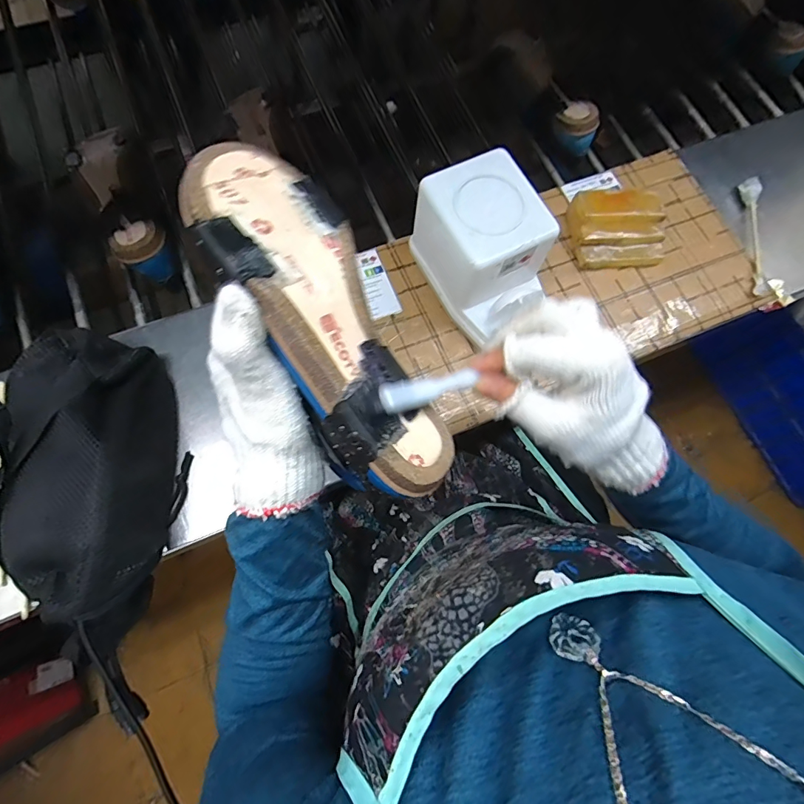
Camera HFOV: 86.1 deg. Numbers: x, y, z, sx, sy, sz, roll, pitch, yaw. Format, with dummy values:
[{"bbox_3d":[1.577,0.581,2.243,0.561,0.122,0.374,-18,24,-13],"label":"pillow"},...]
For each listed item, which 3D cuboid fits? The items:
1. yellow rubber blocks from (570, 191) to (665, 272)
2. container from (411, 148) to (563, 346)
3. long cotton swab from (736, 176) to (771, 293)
[{"bbox_3d":[0.248,-0.196,0.489,0.098,0.043,0.076,-5,74,-3],"label":"yellow rubber blocks"},{"bbox_3d":[0.083,-0.149,0.438,0.101,0.106,0.140,-28,76,-9],"label":"container"},{"bbox_3d":[0.425,-0.202,0.513,0.023,0.012,0.162,9,74,1],"label":"long cotton swab"}]

